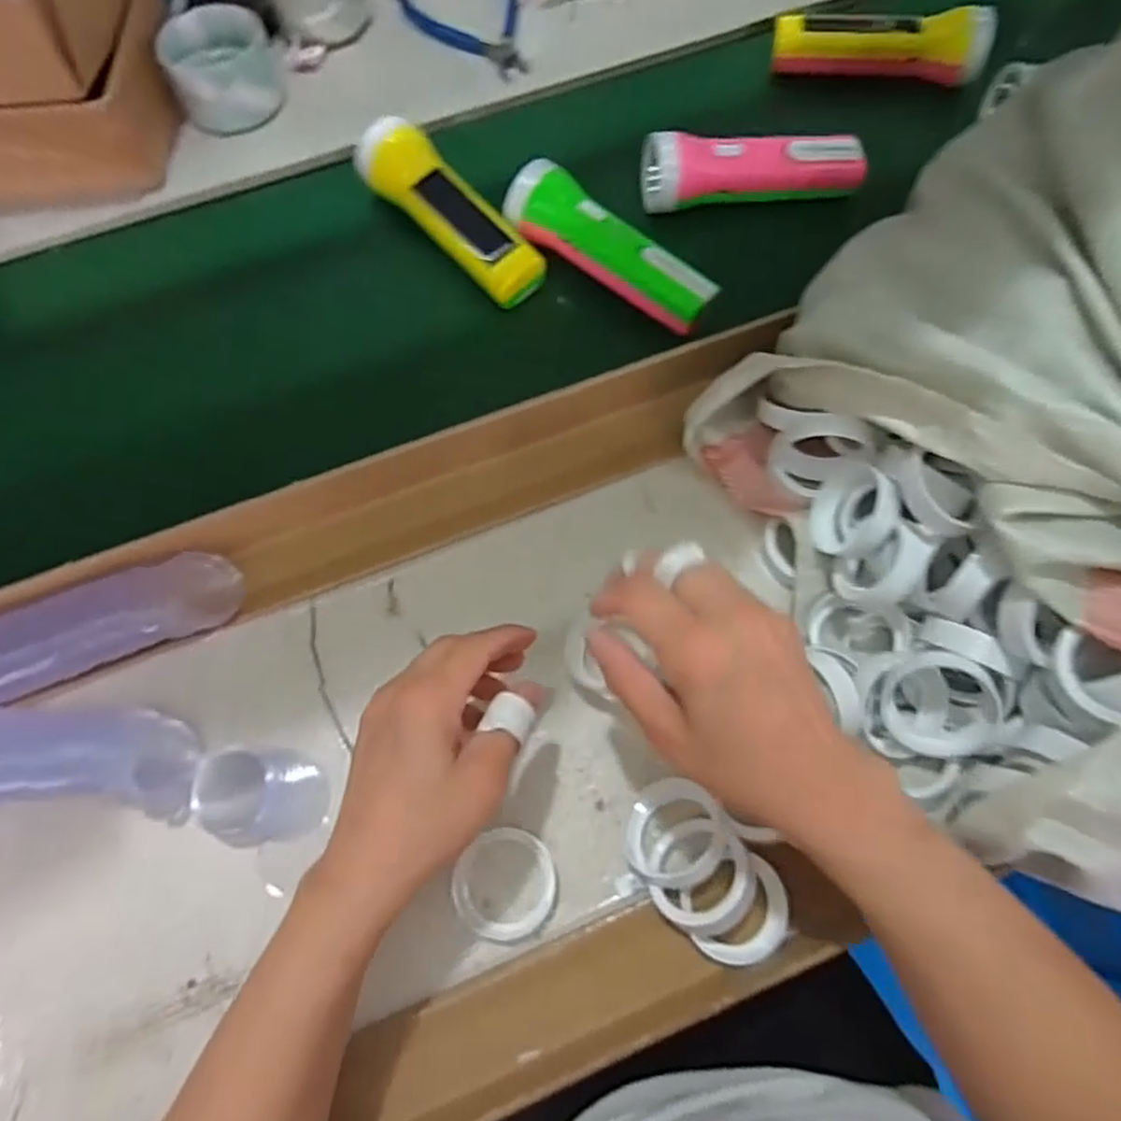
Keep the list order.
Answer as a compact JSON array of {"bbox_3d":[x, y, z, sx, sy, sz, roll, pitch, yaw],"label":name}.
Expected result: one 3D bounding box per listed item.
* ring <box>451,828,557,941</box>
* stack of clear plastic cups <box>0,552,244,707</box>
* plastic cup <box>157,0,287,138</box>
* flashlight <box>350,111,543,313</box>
[{"bbox_3d":[-0.029,0.174,0.387,0.055,0.012,0.052,0,70,1],"label":"ring"},{"bbox_3d":[-0.304,0.054,0.410,0.235,0.047,0.044,-22,71,-7],"label":"stack of clear plastic cups"},{"bbox_3d":[-0.270,-0.396,0.582,0.086,0.050,0.088,0,70,1],"label":"plastic cup"},{"bbox_3d":[-0.084,-0.254,0.528,0.047,0.048,0.162,-43,75,-14],"label":"flashlight"}]

